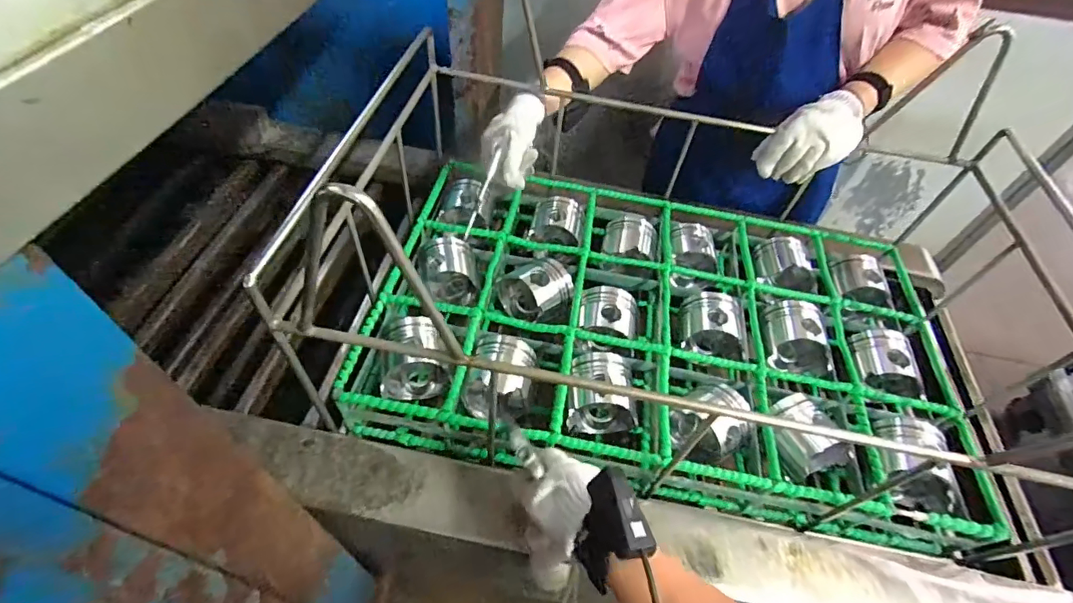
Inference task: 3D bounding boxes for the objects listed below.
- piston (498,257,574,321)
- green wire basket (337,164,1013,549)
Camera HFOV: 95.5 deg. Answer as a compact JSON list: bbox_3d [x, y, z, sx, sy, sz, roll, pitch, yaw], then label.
[{"bbox_3d":[0.000,-0.020,0.751,0.089,0.076,0.094,-31,61,-26],"label":"piston"},{"bbox_3d":[0.188,0.031,0.742,0.787,0.109,0.487,10,52,2],"label":"green wire basket"}]

